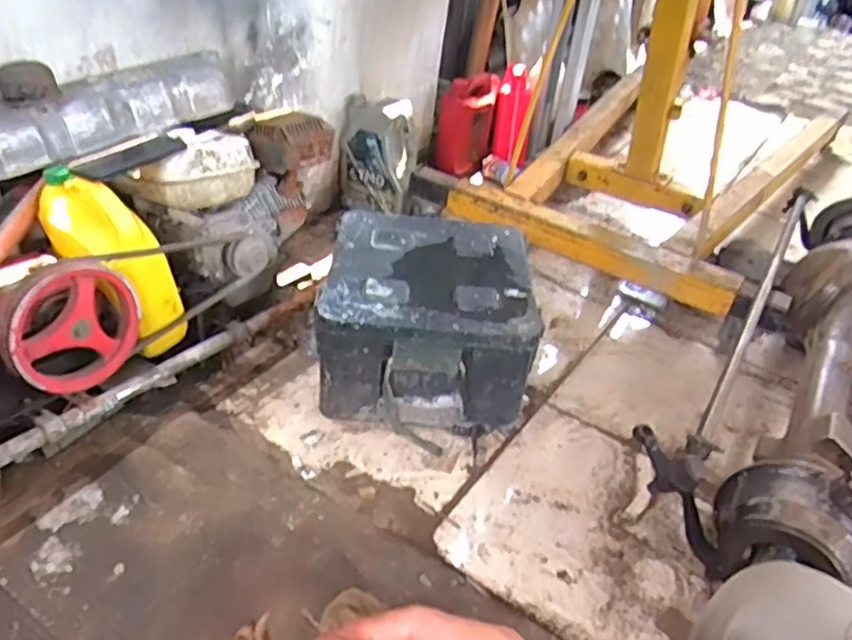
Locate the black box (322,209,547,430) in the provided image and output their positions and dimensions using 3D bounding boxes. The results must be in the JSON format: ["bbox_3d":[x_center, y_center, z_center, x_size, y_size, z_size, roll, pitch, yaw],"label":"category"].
[{"bbox_3d":[-0.001,0.000,1.248,0.361,0.253,0.356,4,35,-3],"label":"black box"}]

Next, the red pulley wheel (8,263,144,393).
[{"bbox_3d":[-0.500,0.013,0.920,0.039,0.178,0.187,25,39,24],"label":"red pulley wheel"}]

